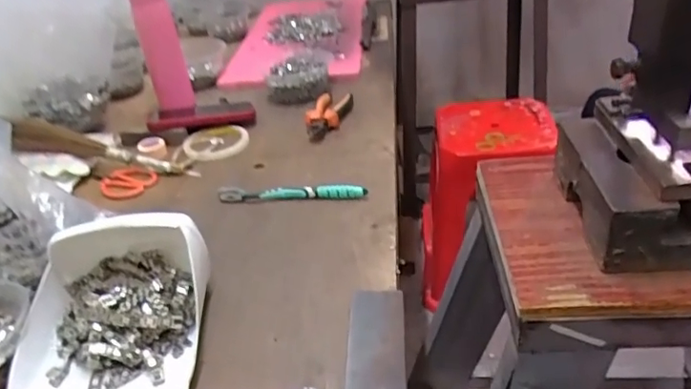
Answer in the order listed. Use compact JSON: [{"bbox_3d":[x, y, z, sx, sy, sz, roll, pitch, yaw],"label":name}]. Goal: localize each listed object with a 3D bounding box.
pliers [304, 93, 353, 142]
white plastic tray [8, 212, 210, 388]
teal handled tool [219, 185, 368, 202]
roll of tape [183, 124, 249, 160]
[{"bbox_3d":[-0.028,-0.133,0.897,0.054,0.032,0.169,0,33,12],"label":"pliers"},{"bbox_3d":[-0.208,0.092,0.501,0.161,0.081,0.177,-8,33,-2],"label":"white plastic tray"},{"bbox_3d":[-0.068,-0.005,0.699,0.186,0.021,0.016,0,33,6],"label":"teal handled tool"},{"bbox_3d":[-0.198,-0.082,0.851,0.098,0.009,0.097,-7,33,-4],"label":"roll of tape"}]

